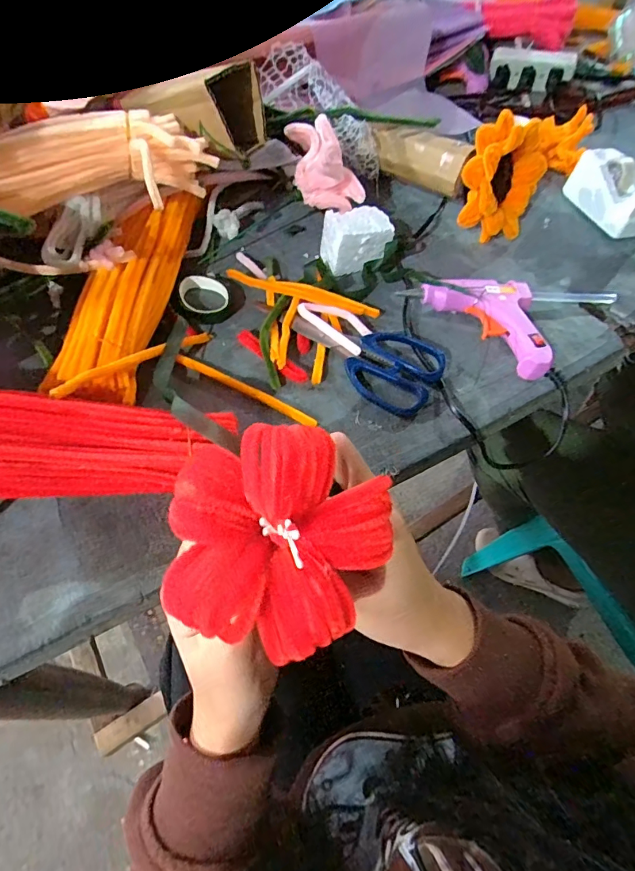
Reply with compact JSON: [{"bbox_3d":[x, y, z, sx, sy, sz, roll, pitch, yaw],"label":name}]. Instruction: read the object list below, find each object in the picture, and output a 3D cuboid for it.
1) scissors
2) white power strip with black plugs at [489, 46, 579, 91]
[{"bbox_3d":[0.042,-0.075,0.393,0.136,0.008,0.079,34,62,17],"label":"scissors"},{"bbox_3d":[0.297,-0.508,0.622,0.108,0.034,0.053,11,58,3],"label":"white power strip with black plugs"}]

